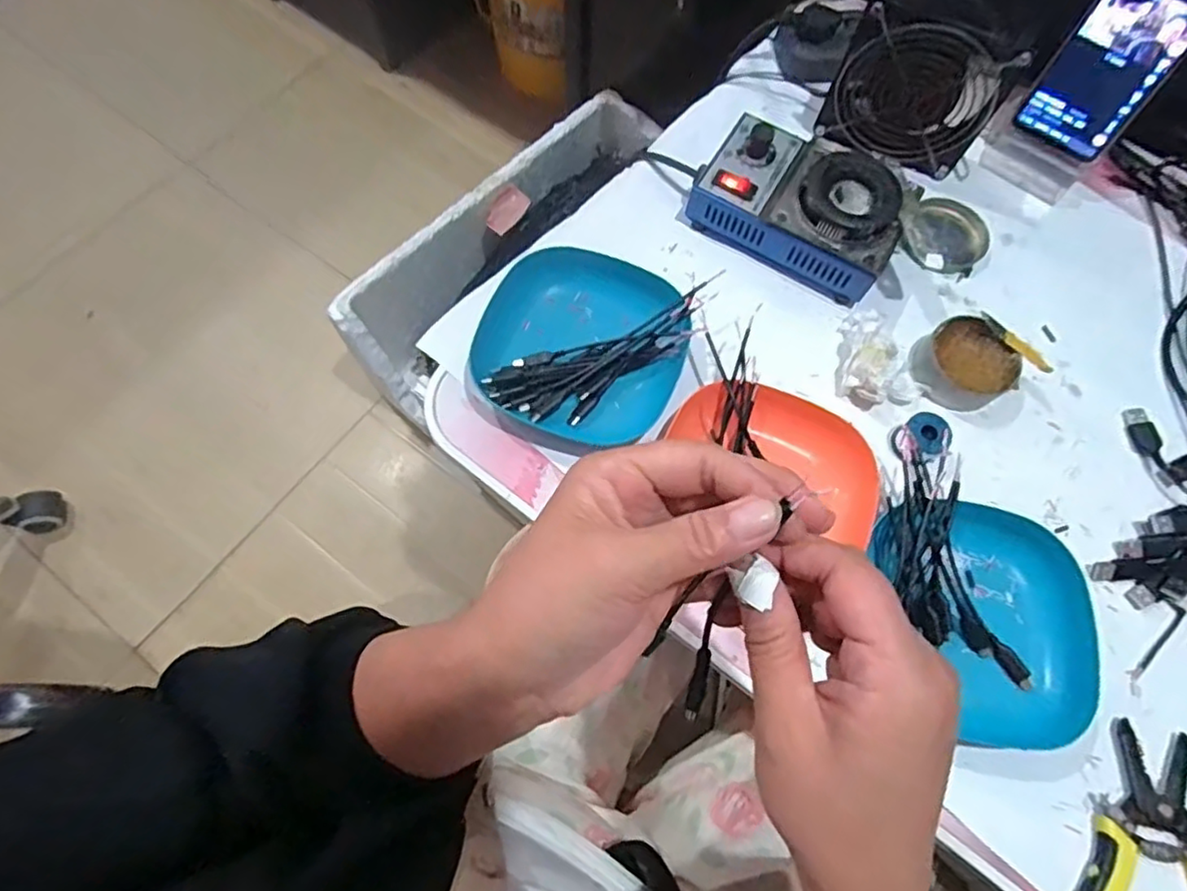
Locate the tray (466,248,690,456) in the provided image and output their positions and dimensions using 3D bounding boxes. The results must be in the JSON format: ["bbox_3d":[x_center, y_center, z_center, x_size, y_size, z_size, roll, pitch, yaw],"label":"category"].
[{"bbox_3d":[-0.007,-0.070,0.464,0.138,0.043,0.146,18,70,4],"label":"tray"}]

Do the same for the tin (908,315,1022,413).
[{"bbox_3d":[0.267,-0.056,0.476,0.059,0.028,0.064,1,70,-2],"label":"tin"}]

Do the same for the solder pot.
[{"bbox_3d":[0.158,-0.184,0.499,0.150,0.058,0.099,30,72,9],"label":"solder pot"}]

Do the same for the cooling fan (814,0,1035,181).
[{"bbox_3d":[0.247,-0.269,0.511,0.118,0.111,0.032,25,71,7],"label":"cooling fan"}]

